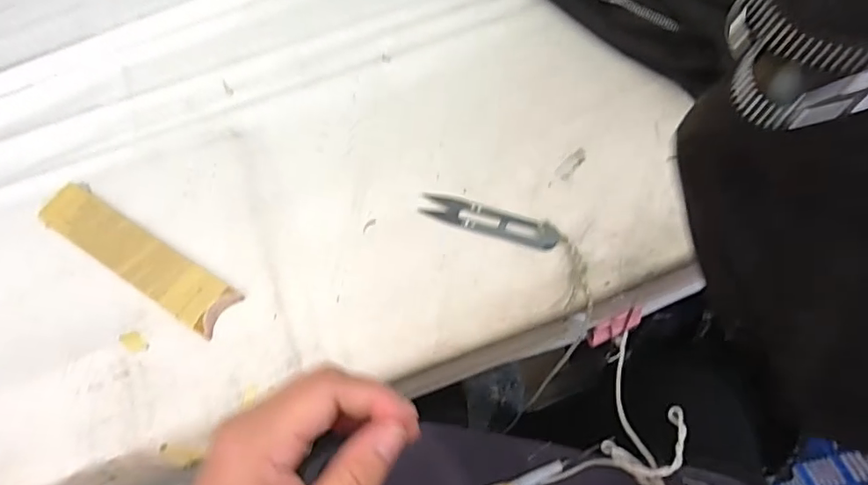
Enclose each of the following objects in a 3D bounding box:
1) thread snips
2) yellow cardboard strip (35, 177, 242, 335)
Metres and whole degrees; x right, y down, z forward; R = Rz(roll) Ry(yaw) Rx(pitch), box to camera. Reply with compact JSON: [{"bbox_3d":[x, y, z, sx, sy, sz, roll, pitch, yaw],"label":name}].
[{"bbox_3d":[0.040,-0.017,0.404,0.104,0.005,0.024,20,64,14],"label":"thread snips"},{"bbox_3d":[-0.213,0.007,0.382,0.174,0.004,0.037,30,67,17],"label":"yellow cardboard strip"}]

